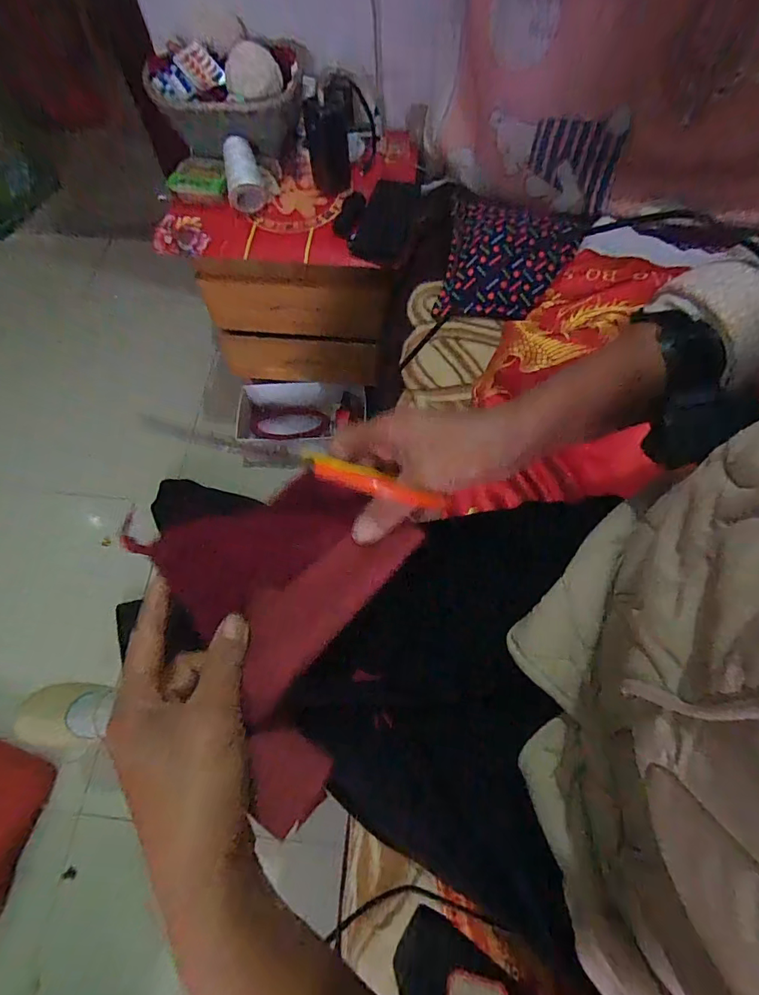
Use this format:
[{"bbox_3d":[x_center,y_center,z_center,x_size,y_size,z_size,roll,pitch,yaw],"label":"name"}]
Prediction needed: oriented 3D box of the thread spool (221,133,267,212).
[{"bbox_3d":[-0.233,-0.546,0.808,0.062,0.063,0.104,-15,66,-6],"label":"thread spool"}]

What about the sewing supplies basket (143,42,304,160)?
[{"bbox_3d":[-0.255,-0.672,0.809,0.240,0.113,0.123,5,66,4],"label":"sewing supplies basket"}]

